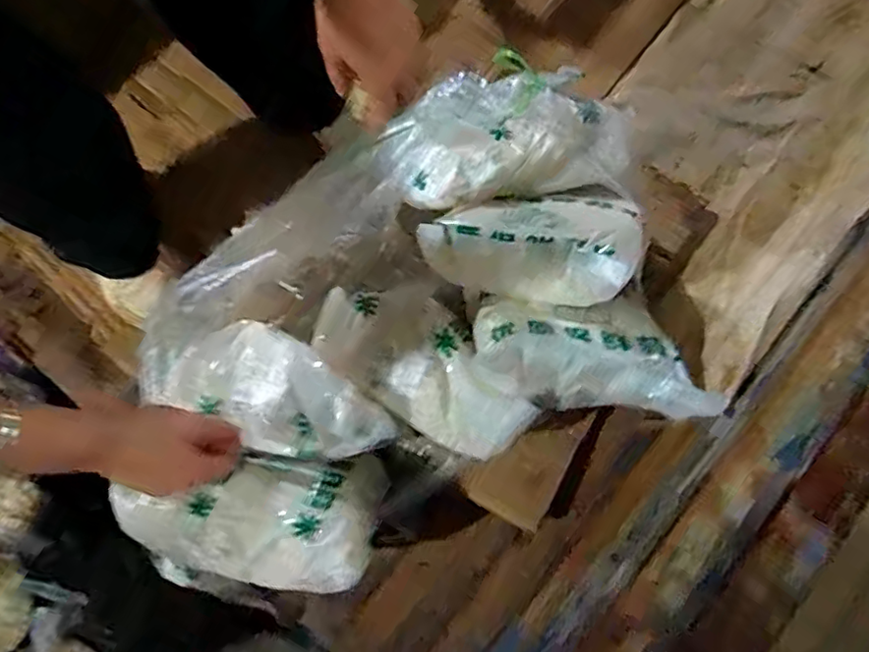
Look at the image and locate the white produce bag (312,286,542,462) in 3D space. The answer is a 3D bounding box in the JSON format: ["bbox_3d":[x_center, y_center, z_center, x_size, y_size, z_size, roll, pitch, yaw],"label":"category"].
[{"bbox_3d":[-0.010,0.037,0.617,0.230,0.065,0.120,38,81,7],"label":"white produce bag"}]

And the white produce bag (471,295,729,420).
[{"bbox_3d":[0.153,0.029,0.611,0.237,0.102,0.122,5,78,0],"label":"white produce bag"}]

